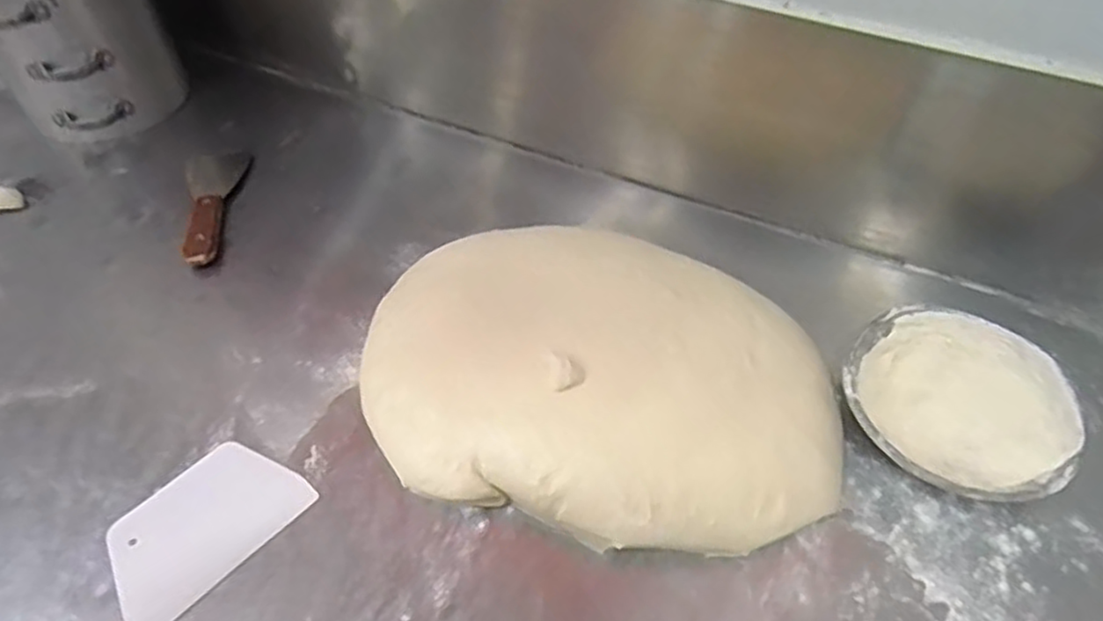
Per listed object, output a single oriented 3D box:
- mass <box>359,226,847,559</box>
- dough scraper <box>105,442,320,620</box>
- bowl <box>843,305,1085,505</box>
[{"bbox_3d":[0.040,0.044,0.612,0.418,0.071,0.305,15,53,12],"label":"mass"},{"bbox_3d":[-0.272,0.165,0.546,0.097,0.005,0.143,33,57,28],"label":"dough scraper"},{"bbox_3d":[0.332,0.082,0.584,0.168,0.059,0.160,0,51,0],"label":"bowl"}]

